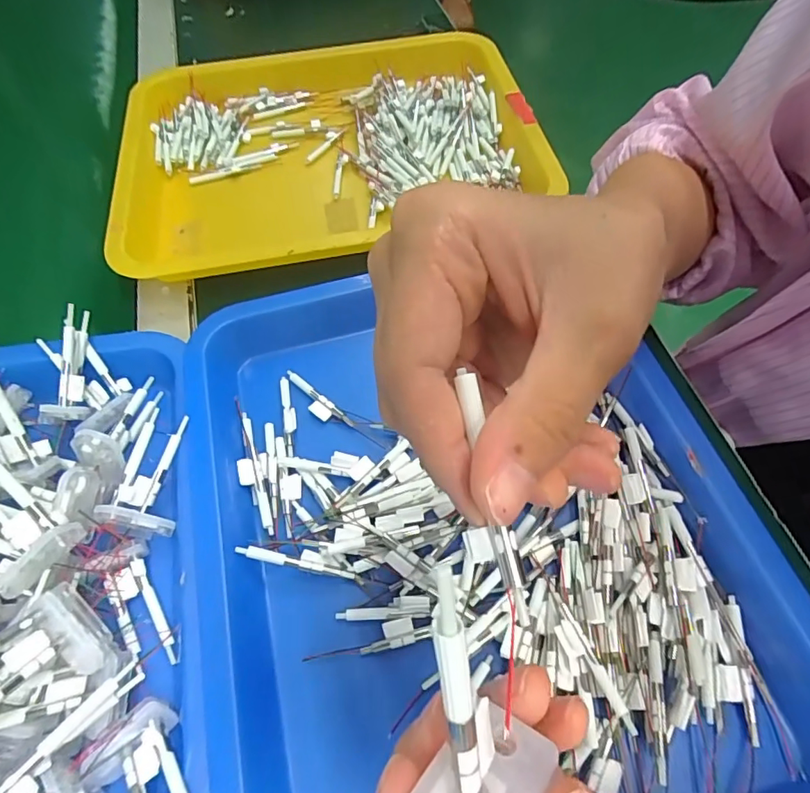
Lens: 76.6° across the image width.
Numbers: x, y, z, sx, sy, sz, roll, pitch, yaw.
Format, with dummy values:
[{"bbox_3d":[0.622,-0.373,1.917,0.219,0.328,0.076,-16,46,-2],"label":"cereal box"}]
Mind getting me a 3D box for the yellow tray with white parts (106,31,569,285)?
[{"bbox_3d":[-0.060,-0.205,0.430,0.337,0.043,0.259,-11,59,-3],"label":"yellow tray with white parts"}]

